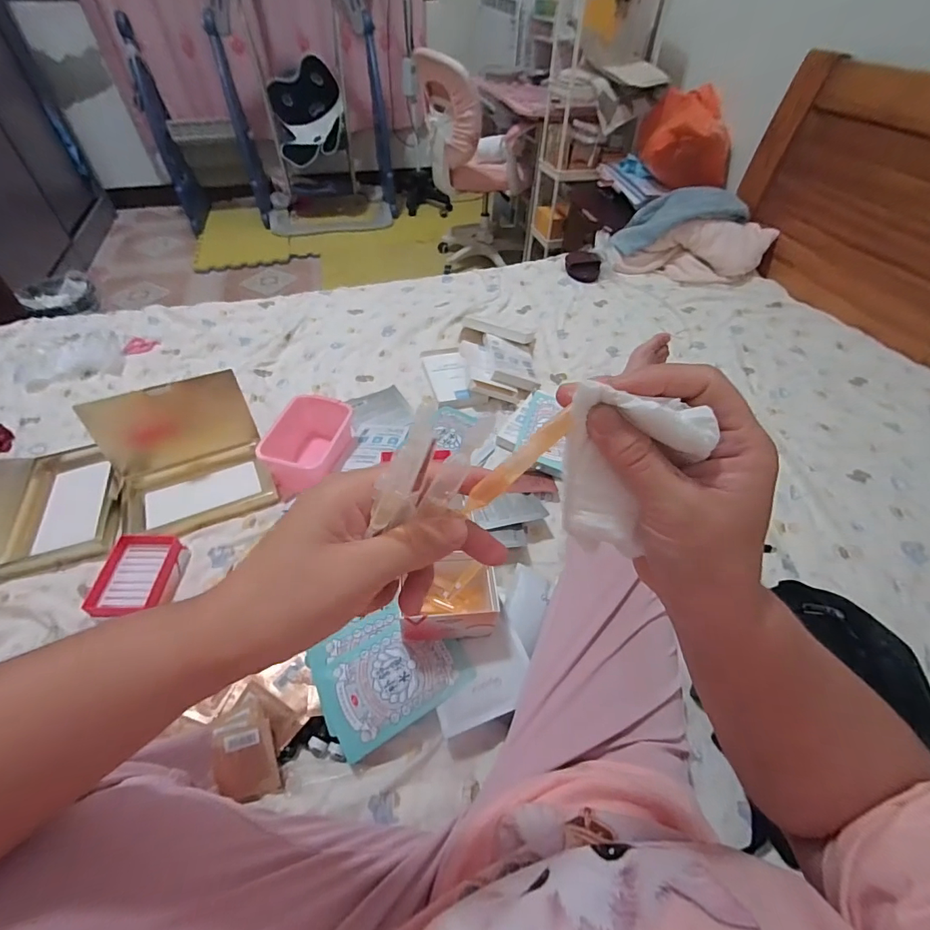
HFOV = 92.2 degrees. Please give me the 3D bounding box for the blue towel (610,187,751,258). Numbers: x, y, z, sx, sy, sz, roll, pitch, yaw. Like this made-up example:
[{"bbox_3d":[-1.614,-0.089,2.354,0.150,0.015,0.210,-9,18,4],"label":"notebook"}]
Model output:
[{"bbox_3d":[0.618,-0.742,1.340,0.408,0.094,0.193,-24,51,-6],"label":"blue towel"}]

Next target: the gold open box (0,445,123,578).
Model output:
[{"bbox_3d":[-0.688,0.059,0.687,0.278,0.057,0.252,-14,49,-13],"label":"gold open box"}]

